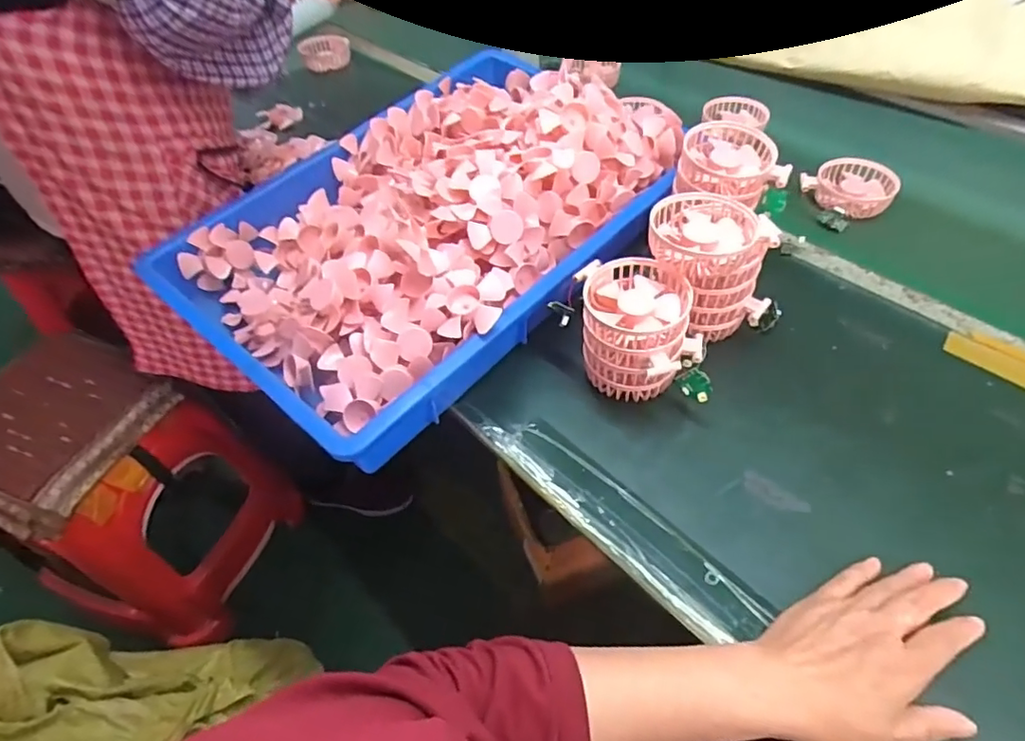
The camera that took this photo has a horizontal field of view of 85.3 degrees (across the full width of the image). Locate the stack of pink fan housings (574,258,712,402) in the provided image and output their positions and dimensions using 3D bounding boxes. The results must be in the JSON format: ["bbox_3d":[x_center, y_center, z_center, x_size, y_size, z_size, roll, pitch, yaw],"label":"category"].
[{"bbox_3d":[0.118,-0.026,0.510,0.109,0.105,0.109,-1,51,4],"label":"stack of pink fan housings"}]

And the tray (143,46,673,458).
[{"bbox_3d":[-0.086,-0.174,0.624,0.360,0.135,0.525,34,59,27],"label":"tray"}]

